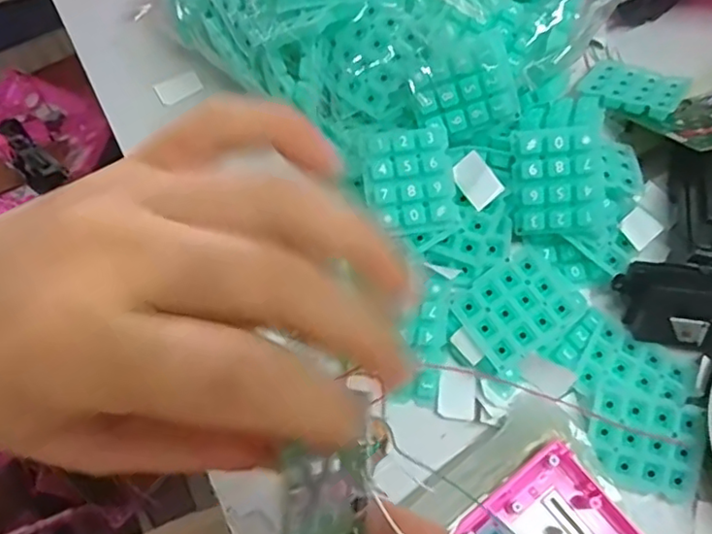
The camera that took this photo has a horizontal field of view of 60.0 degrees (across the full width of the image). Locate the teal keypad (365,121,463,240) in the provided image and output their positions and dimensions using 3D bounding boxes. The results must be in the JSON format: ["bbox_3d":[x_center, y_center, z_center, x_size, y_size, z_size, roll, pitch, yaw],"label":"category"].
[{"bbox_3d":[0.030,-0.048,0.343,0.048,0.007,0.057,-9,88,-3],"label":"teal keypad"}]

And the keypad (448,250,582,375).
[{"bbox_3d":[0.092,0.021,0.346,0.065,0.008,0.048,-33,70,-11],"label":"keypad"}]

